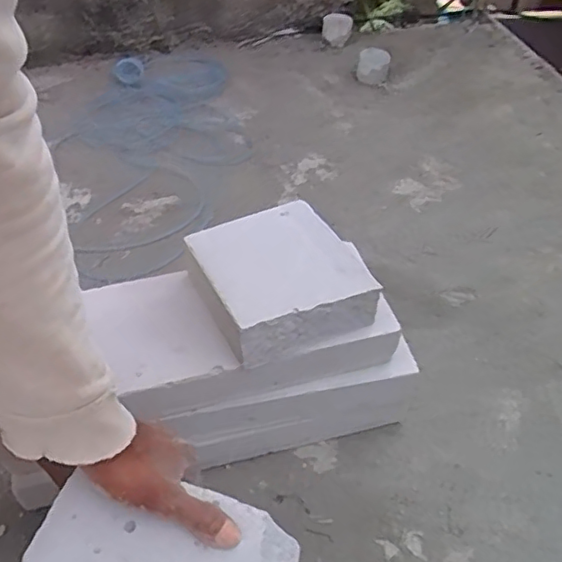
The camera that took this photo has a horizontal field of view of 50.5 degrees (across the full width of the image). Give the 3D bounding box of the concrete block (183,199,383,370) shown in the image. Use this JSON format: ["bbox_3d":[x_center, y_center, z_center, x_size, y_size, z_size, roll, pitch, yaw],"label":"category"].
[{"bbox_3d":[-0.005,-0.003,0.848,0.221,0.080,0.210,-18,50,-17],"label":"concrete block"}]

